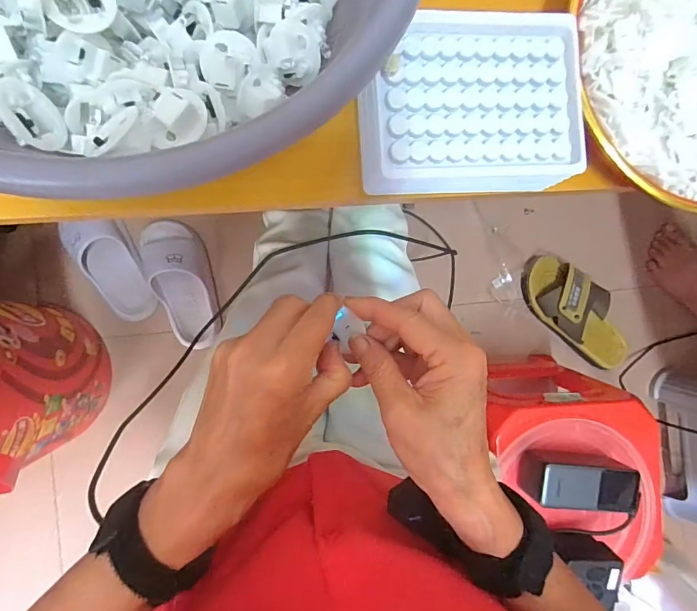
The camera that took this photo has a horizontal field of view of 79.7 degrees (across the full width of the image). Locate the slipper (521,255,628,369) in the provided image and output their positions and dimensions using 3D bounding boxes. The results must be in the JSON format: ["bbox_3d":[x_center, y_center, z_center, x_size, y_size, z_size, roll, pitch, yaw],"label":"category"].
[{"bbox_3d":[0.453,0.014,0.814,0.270,0.063,0.119,40,85,-6],"label":"slipper"}]

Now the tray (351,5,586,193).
[{"bbox_3d":[0.075,-0.123,0.257,0.139,0.021,0.103,-5,91,-8],"label":"tray"}]

